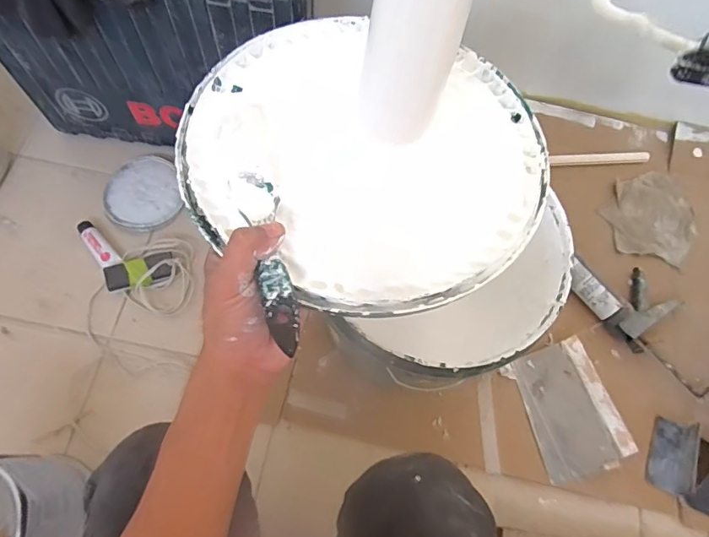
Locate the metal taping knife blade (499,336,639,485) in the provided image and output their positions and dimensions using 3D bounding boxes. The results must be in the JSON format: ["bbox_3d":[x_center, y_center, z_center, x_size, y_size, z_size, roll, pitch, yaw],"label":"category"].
[{"bbox_3d":[0.359,0.237,0.794,0.138,0.035,0.203,-16,70,-9],"label":"metal taping knife blade"}]

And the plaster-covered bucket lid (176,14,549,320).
[{"bbox_3d":[0.007,-0.103,0.394,0.295,0.040,0.273,1,68,-3],"label":"plaster-covered bucket lid"}]

